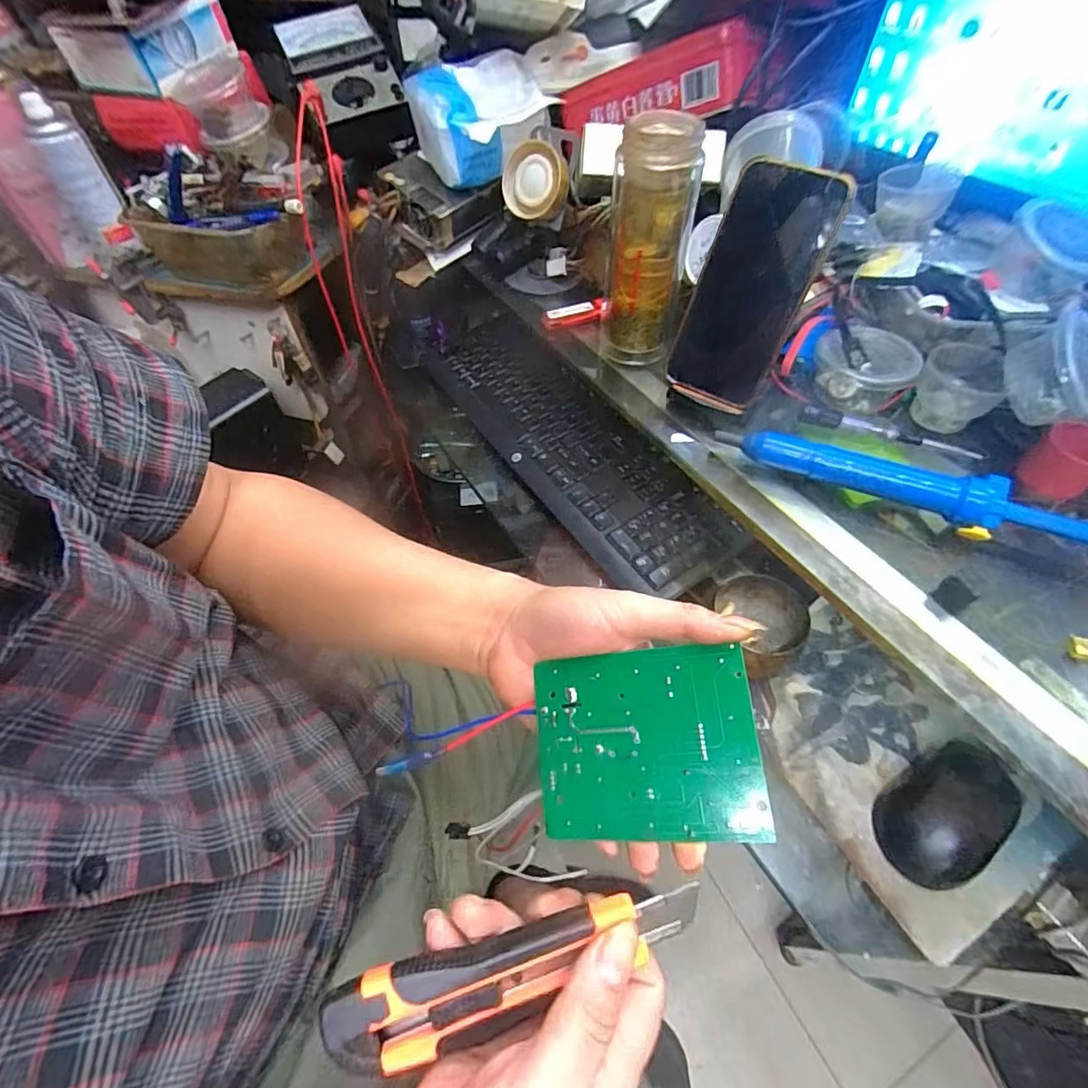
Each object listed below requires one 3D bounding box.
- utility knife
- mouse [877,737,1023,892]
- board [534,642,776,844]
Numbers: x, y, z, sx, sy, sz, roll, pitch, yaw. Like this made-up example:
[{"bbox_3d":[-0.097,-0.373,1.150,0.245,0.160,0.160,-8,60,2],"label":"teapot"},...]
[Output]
[{"bbox_3d":[-0.011,0.188,0.235,0.166,0.016,0.036,-17,56,-6],"label":"utility knife"},{"bbox_3d":[0.286,0.182,0.368,0.111,0.038,0.059,-32,60,-20],"label":"mouse"},{"bbox_3d":[0.051,0.104,0.274,0.112,0.004,0.088,-10,73,19],"label":"board"}]

